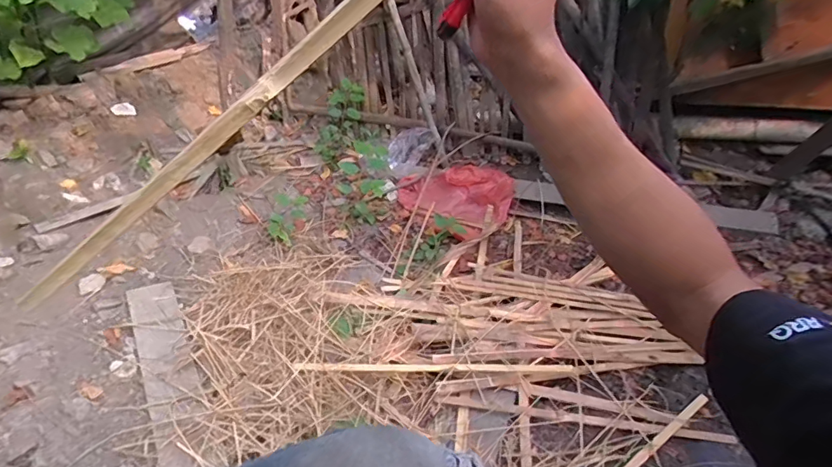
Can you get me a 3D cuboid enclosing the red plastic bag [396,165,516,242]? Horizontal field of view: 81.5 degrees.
[{"bbox_3d":[0.108,-0.134,1.646,0.403,0.116,0.271,15,37,21],"label":"red plastic bag"}]

